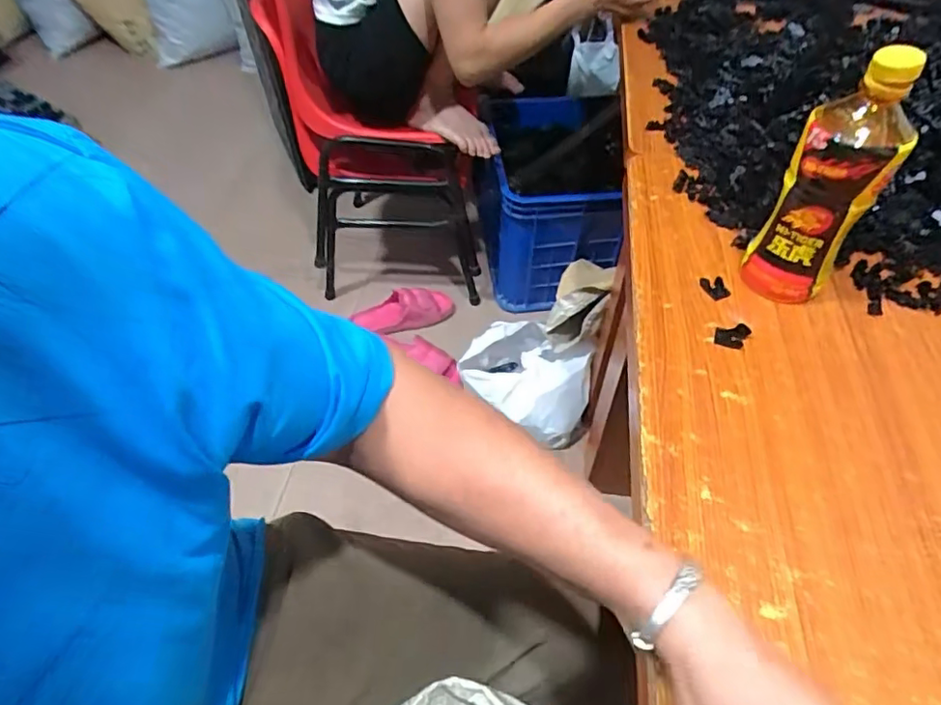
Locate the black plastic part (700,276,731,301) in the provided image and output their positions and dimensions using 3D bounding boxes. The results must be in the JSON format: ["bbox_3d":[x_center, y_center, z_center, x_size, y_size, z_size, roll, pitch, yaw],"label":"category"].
[{"bbox_3d":[0.219,-0.059,0.509,0.021,0.011,0.022,-27,54,-20],"label":"black plastic part"}]

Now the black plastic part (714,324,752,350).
[{"bbox_3d":[0.215,-0.014,0.473,0.025,0.011,0.020,19,53,16],"label":"black plastic part"}]

